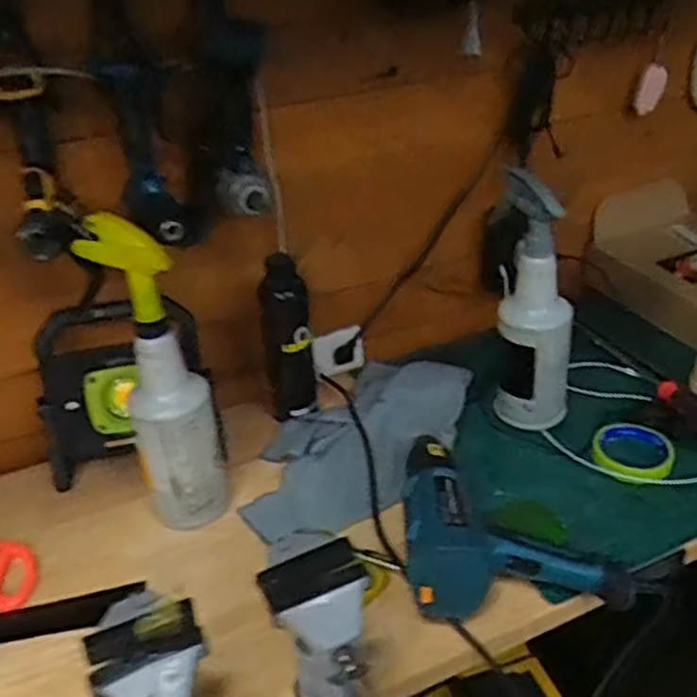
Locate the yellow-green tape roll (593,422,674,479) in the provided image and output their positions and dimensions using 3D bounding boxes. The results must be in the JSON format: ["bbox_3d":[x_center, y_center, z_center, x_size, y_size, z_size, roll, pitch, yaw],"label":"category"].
[{"bbox_3d":[0.333,0.118,0.844,0.087,0.016,0.090,-3,32,2],"label":"yellow-green tape roll"}]

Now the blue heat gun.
[{"bbox_3d":[0.168,0.162,0.735,0.219,0.076,0.219,-2,32,4],"label":"blue heat gun"}]

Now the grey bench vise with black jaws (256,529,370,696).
[{"bbox_3d":[-0.019,0.259,0.584,0.077,0.213,0.109,-10,33,-9],"label":"grey bench vise with black jaws"}]

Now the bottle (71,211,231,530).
[{"bbox_3d":[-0.188,0.038,0.728,0.090,0.333,0.072,-12,33,-13],"label":"bottle"}]

